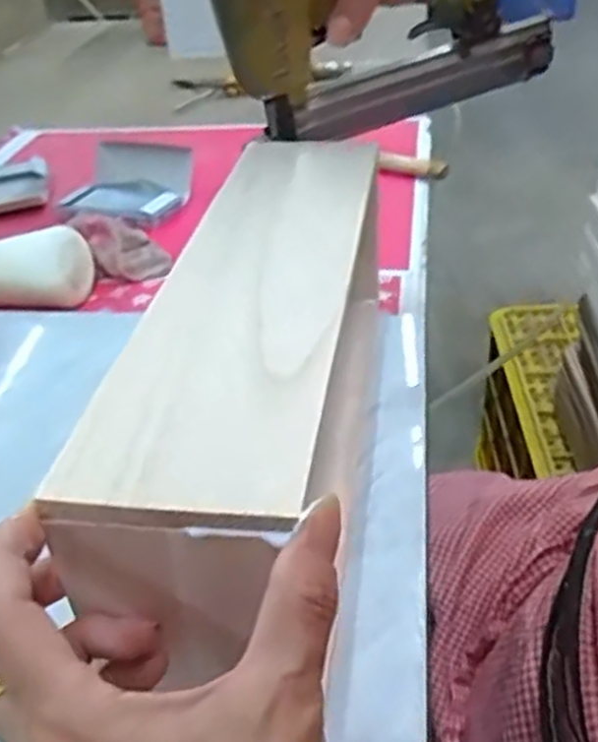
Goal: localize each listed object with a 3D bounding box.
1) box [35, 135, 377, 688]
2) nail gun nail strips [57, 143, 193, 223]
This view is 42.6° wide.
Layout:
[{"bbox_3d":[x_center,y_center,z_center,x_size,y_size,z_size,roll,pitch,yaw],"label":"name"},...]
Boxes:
[{"bbox_3d":[-0.016,-0.029,0.378,0.090,0.060,0.334,2,38,9],"label":"box"},{"bbox_3d":[-0.178,-0.199,0.798,0.124,0.044,0.099,15,39,25],"label":"nail gun nail strips"}]

